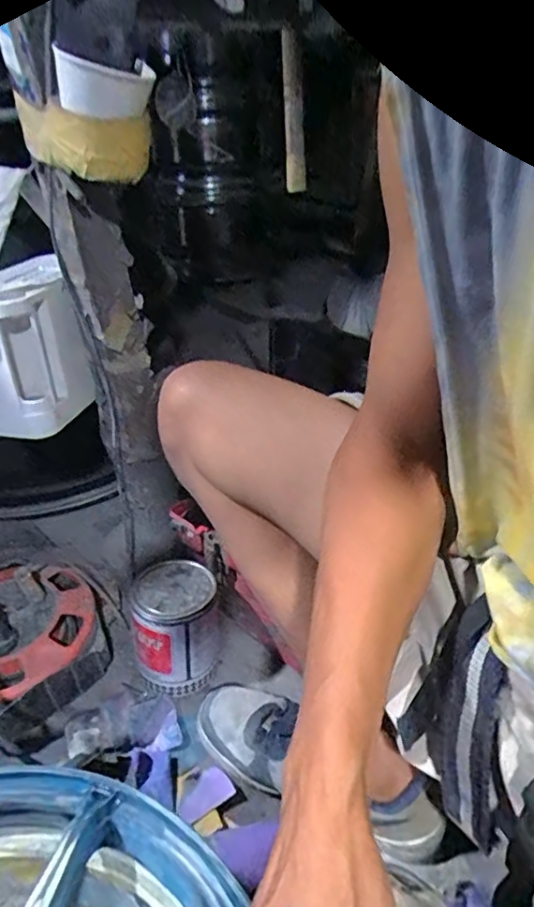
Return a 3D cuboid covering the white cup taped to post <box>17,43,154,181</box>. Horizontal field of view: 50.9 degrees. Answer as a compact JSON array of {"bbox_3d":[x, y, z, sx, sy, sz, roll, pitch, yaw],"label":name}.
[{"bbox_3d":[-0.159,-0.298,0.502,0.107,0.091,0.093,-16,36,-17],"label":"white cup taped to post"}]

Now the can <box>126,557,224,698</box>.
[{"bbox_3d":[-0.114,0.210,0.699,0.106,0.112,0.108,-13,35,-13],"label":"can"}]

